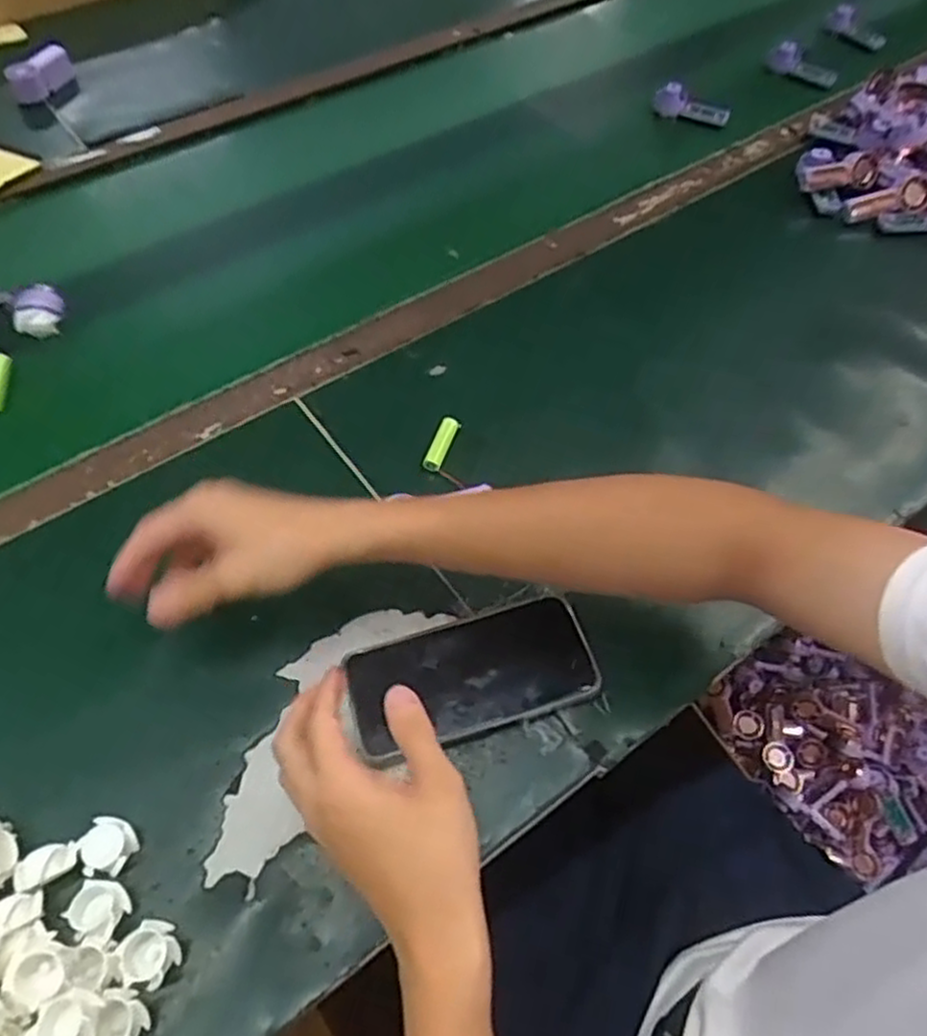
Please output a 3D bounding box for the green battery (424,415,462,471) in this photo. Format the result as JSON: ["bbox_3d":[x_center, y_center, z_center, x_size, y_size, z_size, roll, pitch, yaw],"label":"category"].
[{"bbox_3d":[-0.018,-0.062,0.630,0.015,0.018,0.050,19,57,9],"label":"green battery"}]

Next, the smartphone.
[{"bbox_3d":[0.004,0.106,0.518,0.164,0.014,0.083,-11,58,-7],"label":"smartphone"}]

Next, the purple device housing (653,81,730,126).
[{"bbox_3d":[0.283,-0.507,0.928,0.108,0.037,0.032,1,54,-27],"label":"purple device housing"}]

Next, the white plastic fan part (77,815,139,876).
[{"bbox_3d":[-0.211,0.195,0.443,0.029,0.012,0.032,24,58,12],"label":"white plastic fan part"}]

